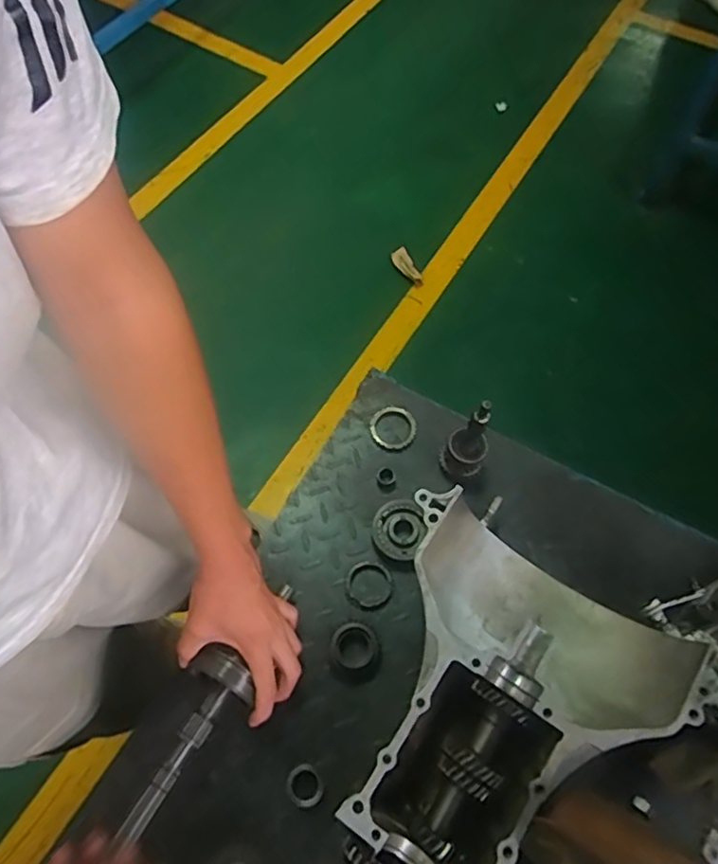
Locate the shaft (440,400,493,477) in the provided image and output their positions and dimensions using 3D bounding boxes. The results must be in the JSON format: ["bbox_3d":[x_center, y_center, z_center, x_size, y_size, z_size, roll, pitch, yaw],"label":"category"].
[{"bbox_3d":[0.122,0.005,0.655,0.047,0.135,0.042,21,65,9],"label":"shaft"}]

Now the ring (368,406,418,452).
[{"bbox_3d":[0.042,-0.005,0.750,0.058,0.005,0.059,0,63,-1],"label":"ring"}]

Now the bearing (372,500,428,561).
[{"bbox_3d":[0.046,0.113,0.693,0.060,0.020,0.065,0,63,-1],"label":"bearing"}]

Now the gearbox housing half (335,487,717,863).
[{"bbox_3d":[0.110,0.237,0.572,0.287,0.121,0.327,42,70,18],"label":"gearbox housing half"}]

